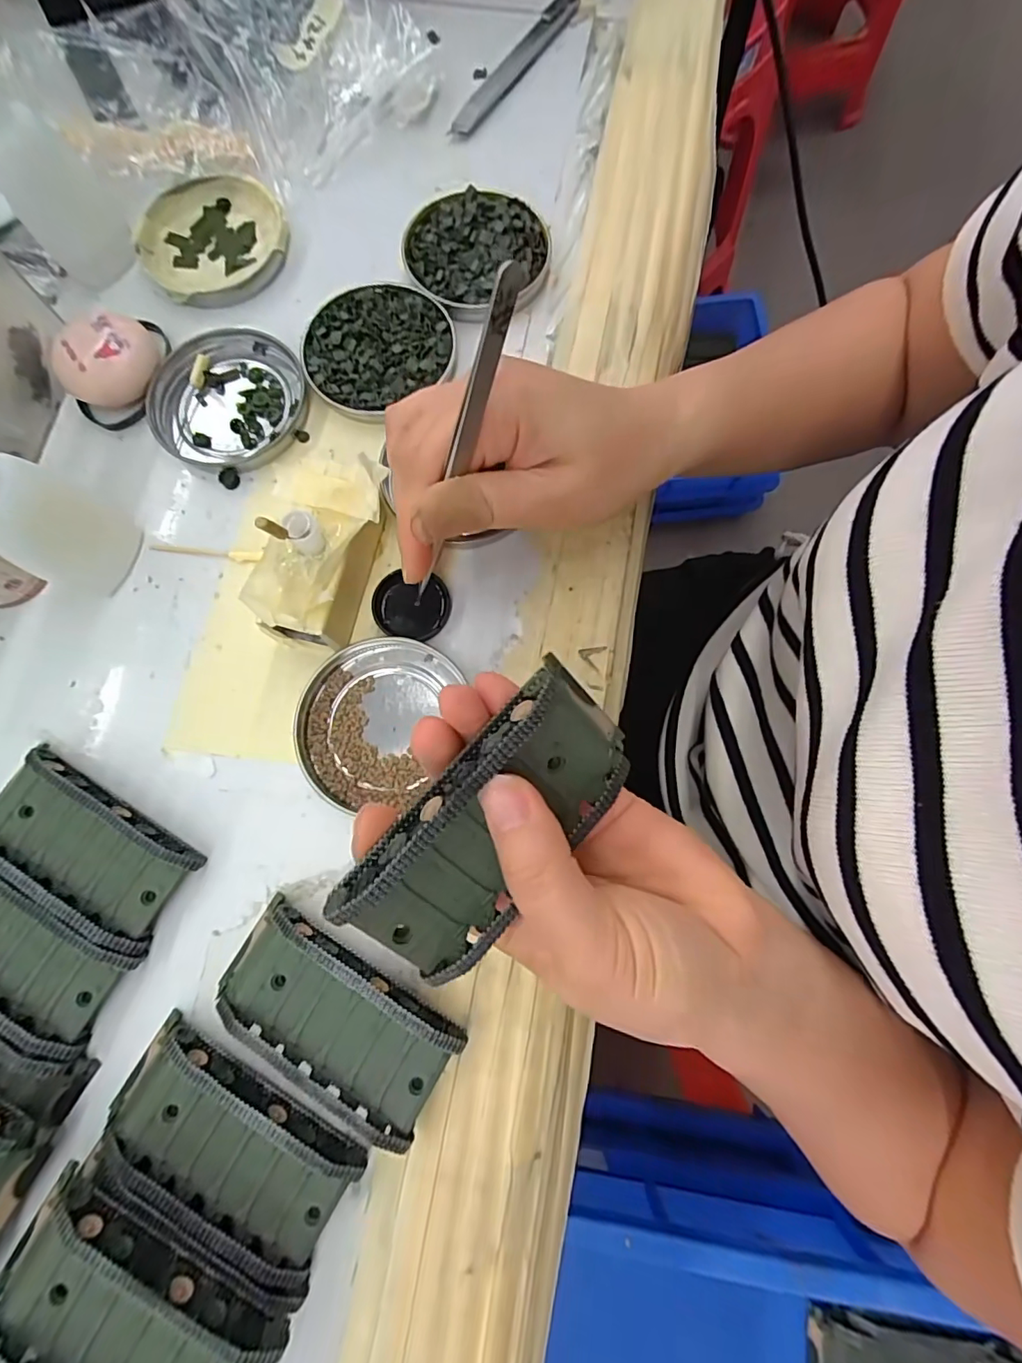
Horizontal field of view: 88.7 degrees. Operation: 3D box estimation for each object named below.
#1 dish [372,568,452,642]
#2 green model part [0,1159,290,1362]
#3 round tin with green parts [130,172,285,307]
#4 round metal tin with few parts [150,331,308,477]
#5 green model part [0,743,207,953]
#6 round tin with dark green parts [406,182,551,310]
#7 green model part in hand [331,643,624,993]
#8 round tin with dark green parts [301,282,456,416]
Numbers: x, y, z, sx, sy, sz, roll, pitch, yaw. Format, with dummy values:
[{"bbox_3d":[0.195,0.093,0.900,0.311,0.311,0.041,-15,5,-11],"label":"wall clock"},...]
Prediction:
[{"bbox_3d":[-0.047,-0.036,0.249,0.036,0.006,0.030,5,78,2],"label":"dish"},{"bbox_3d":[-0.130,0.218,0.179,0.096,0.027,0.045,28,80,7],"label":"green model part"},{"bbox_3d":[-0.165,-0.244,0.290,0.080,0.012,0.074,0,78,1],"label":"round tin with green parts"},{"bbox_3d":[-0.148,-0.146,0.273,0.074,0.010,0.078,0,78,1],"label":"round metal tin with few parts"},{"bbox_3d":[-0.182,0.071,0.223,0.089,0.018,0.045,31,80,8],"label":"green model part"},{"bbox_3d":[-0.018,-0.233,0.282,0.077,0.010,0.070,-9,78,-1],"label":"round tin with dark green parts"},{"bbox_3d":[-0.005,0.040,0.159,0.097,0.024,0.042,-47,119,-7],"label":"green model part in hand"},{"bbox_3d":[-0.071,-0.176,0.274,0.078,0.011,0.068,-37,80,-6],"label":"round tin with dark green parts"}]

